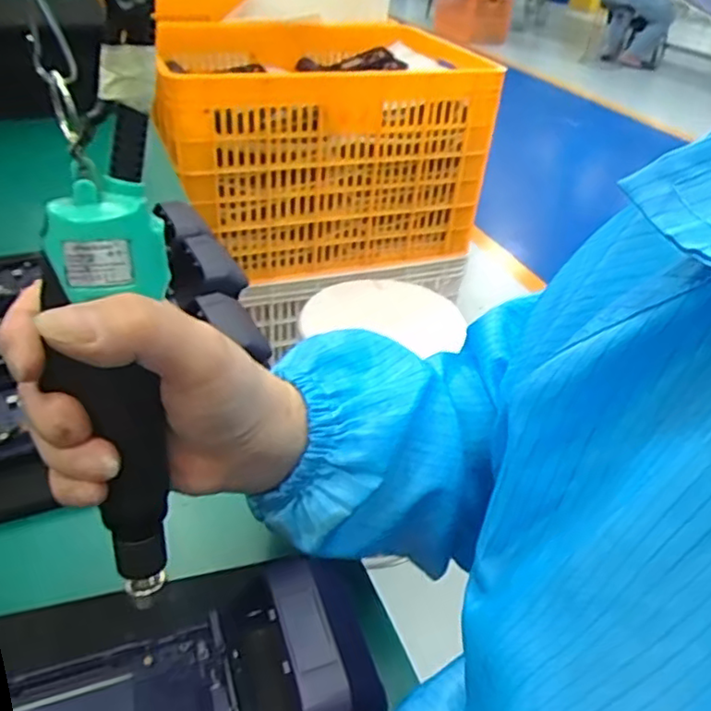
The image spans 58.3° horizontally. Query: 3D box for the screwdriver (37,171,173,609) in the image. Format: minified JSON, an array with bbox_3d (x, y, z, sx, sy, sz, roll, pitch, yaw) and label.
[{"bbox_3d":[-0.097,0.023,0.262,0.044,0.182,0.032,0,25,-4],"label":"screwdriver"}]

